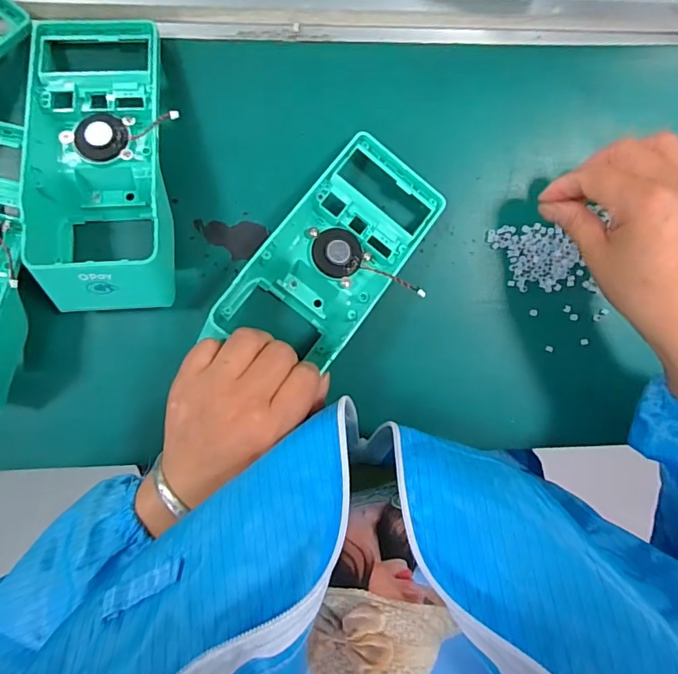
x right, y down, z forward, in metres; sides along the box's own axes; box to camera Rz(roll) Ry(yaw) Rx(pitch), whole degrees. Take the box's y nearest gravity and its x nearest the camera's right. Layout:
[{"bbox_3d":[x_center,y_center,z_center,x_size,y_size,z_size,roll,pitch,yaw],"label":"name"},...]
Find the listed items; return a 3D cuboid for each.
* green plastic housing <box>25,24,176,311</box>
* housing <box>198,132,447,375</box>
[{"bbox_3d":[-0.153,-0.115,0.311,0.091,0.049,0.193,-4,92,-5],"label":"green plastic housing"},{"bbox_3d":[-0.006,-0.053,0.336,0.087,0.031,0.172,36,91,-7],"label":"housing"}]

